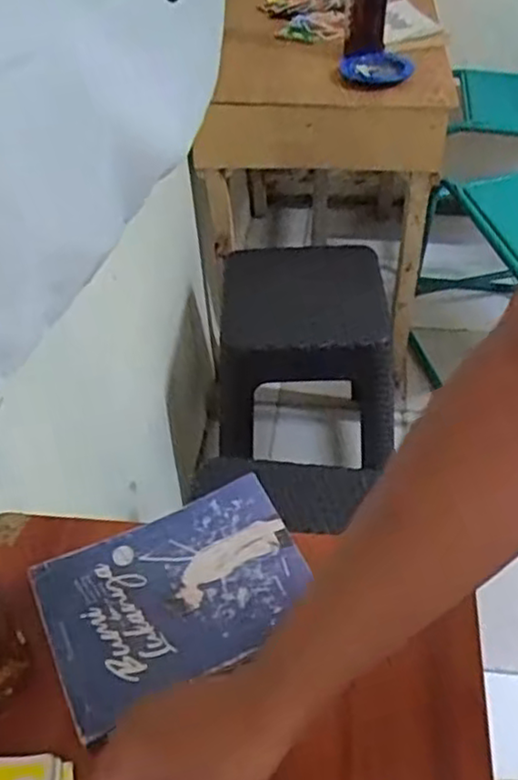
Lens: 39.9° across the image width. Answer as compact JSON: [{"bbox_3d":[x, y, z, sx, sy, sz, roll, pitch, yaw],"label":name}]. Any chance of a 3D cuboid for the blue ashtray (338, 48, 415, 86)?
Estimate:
[{"bbox_3d":[0.214,-0.590,1.295,0.128,0.021,0.125,4,46,7],"label":"blue ashtray"}]

